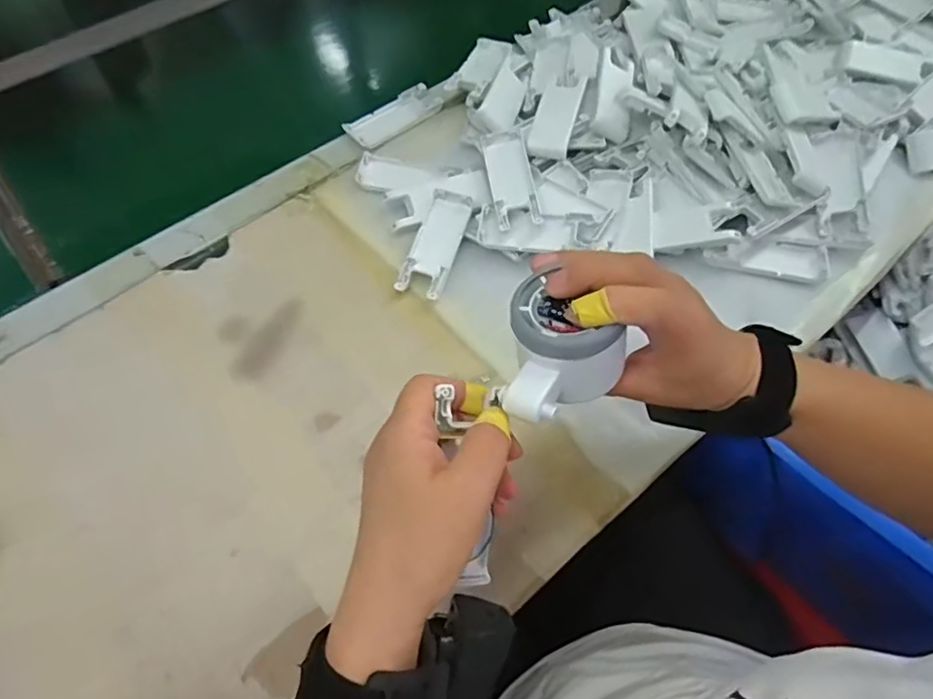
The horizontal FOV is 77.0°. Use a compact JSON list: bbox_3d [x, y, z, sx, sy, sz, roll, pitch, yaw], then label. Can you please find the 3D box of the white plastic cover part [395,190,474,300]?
[{"bbox_3d":[-0.026,-0.095,0.523,0.038,0.008,0.105,19,72,4],"label":"white plastic cover part"}]

